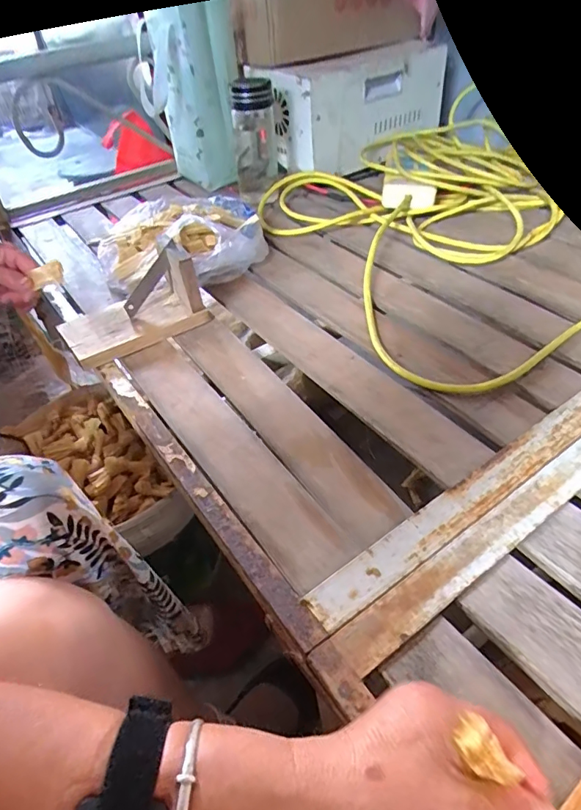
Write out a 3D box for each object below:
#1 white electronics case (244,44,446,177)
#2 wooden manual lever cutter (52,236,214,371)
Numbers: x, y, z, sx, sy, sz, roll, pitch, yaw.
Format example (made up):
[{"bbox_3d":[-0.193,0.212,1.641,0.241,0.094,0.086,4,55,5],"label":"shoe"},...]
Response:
[{"bbox_3d":[0.108,-0.555,0.936,0.317,0.176,0.180,-26,45,-20],"label":"white electronics case"},{"bbox_3d":[-0.191,-0.118,0.585,0.165,0.086,0.080,-28,46,-22],"label":"wooden manual lever cutter"}]

